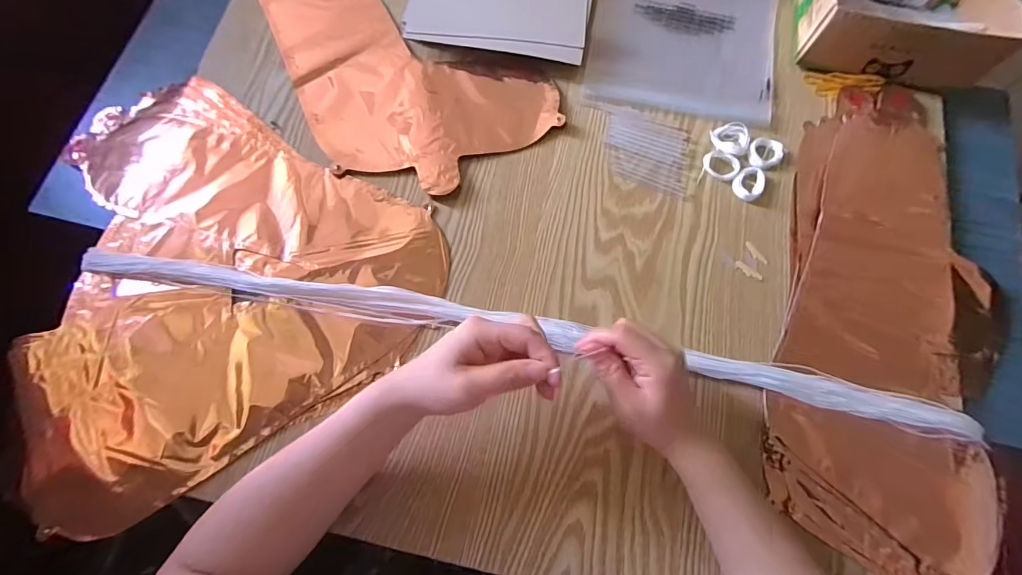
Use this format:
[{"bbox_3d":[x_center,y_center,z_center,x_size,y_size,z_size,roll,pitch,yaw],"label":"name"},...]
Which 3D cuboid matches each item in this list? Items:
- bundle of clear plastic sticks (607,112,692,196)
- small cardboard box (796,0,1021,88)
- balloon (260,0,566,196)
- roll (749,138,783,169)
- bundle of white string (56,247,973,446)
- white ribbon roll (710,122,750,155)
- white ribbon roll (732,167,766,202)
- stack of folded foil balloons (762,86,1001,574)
[{"bbox_3d":[0.142,-0.142,0.459,0.094,0.004,0.077,23,75,6],"label":"bundle of clear plastic sticks"},{"bbox_3d":[0.403,-0.291,0.466,0.177,0.070,0.134,14,75,3],"label":"small cardboard box"},{"bbox_3d":[-0.151,-0.277,0.491,0.220,0.009,0.409,-34,77,-9],"label":"balloon"},{"bbox_3d":[0.258,-0.138,0.454,0.038,0.008,0.032,-22,76,-6],"label":"roll"},{"bbox_3d":[0.007,0.041,0.403,0.802,0.022,0.034,11,74,2],"label":"bundle of white string"},{"bbox_3d":[0.228,-0.154,0.462,0.037,0.010,0.036,0,74,0],"label":"white ribbon roll"},{"bbox_3d":[0.238,-0.104,0.446,0.029,0.010,0.033,12,74,3],"label":"white ribbon roll"},{"bbox_3d":[0.356,0.021,0.409,0.201,0.019,0.458,16,75,4],"label":"stack of folded foil balloons"}]

